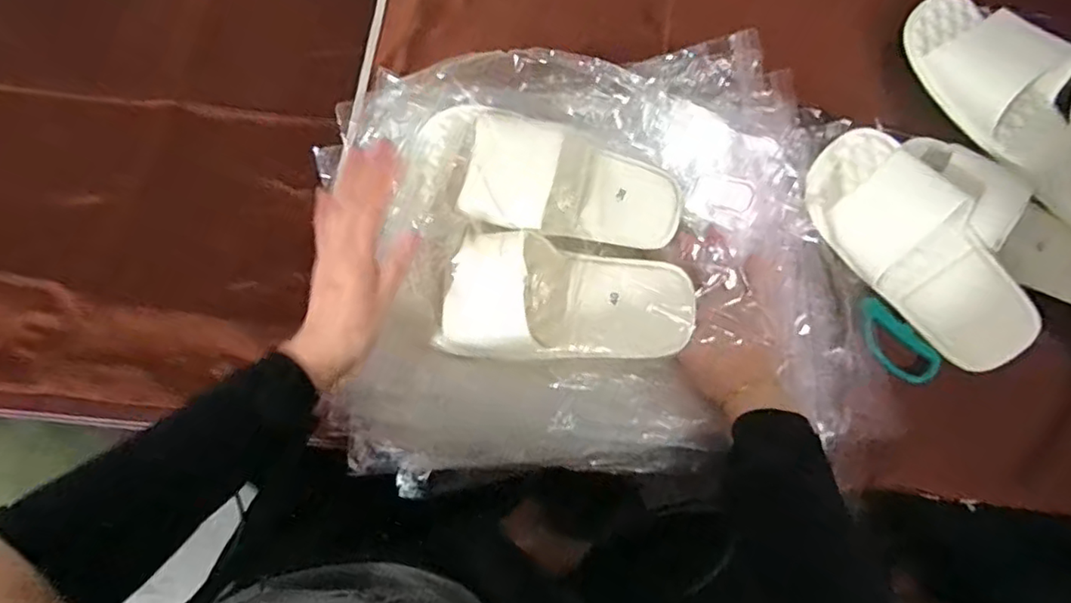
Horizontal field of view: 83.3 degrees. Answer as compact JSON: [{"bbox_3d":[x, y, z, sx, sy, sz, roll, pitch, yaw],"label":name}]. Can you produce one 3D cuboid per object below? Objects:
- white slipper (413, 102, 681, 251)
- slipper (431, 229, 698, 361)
[{"bbox_3d":[0.017,-0.100,0.519,0.231,0.056,0.100,13,69,-14],"label":"white slipper"},{"bbox_3d":[0.028,0.002,0.502,0.205,0.050,0.103,9,102,0],"label":"slipper"}]

